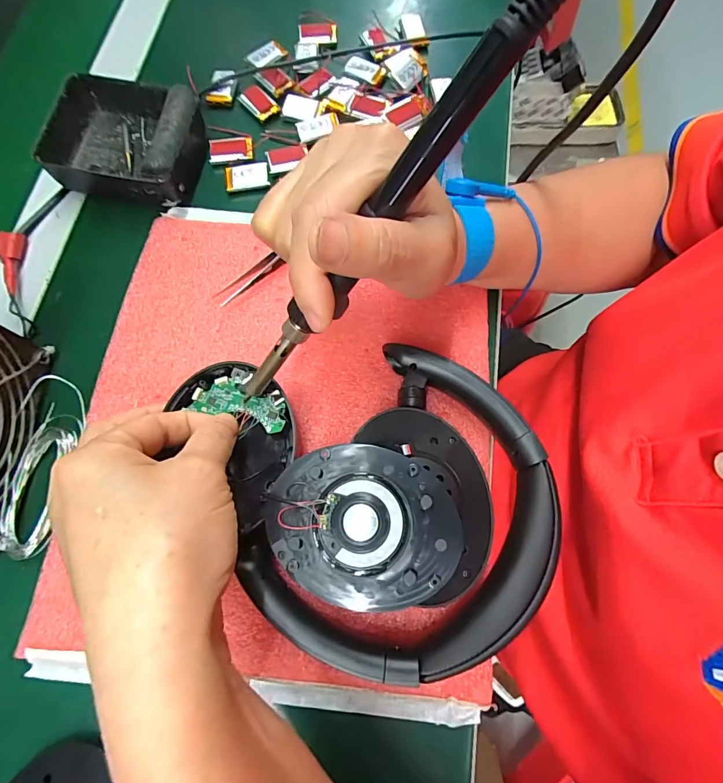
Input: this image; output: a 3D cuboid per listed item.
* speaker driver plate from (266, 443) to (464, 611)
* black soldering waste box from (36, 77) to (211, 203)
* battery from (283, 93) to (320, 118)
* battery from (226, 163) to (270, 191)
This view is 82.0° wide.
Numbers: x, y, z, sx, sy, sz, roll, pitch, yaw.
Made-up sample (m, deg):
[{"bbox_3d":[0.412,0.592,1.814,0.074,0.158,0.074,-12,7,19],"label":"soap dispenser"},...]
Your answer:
[{"bbox_3d":[0.001,0.061,0.194,0.086,0.019,0.068,2,73,2],"label":"speaker driver plate"},{"bbox_3d":[-0.158,-0.175,0.289,0.101,0.033,0.080,9,74,4],"label":"black soldering waste box"},{"bbox_3d":[-0.046,-0.216,0.316,0.031,0.004,0.018,20,75,7],"label":"battery"},{"bbox_3d":[-0.082,-0.155,0.296,0.030,0.004,0.021,-3,73,1],"label":"battery"}]

